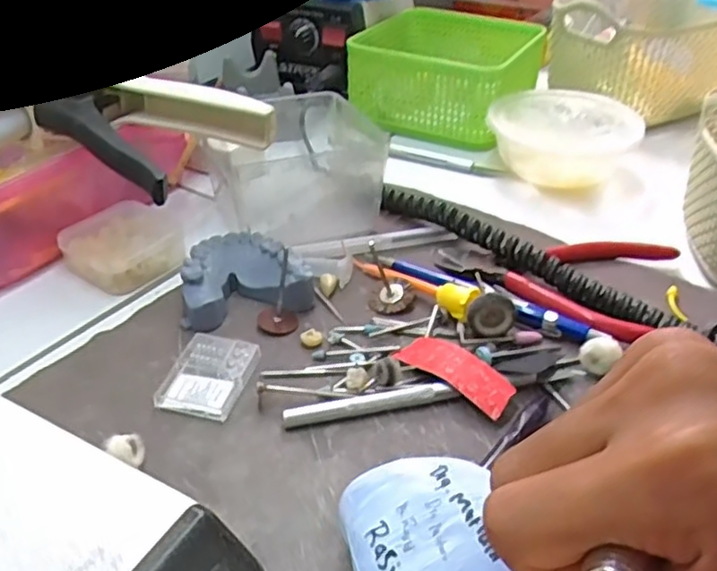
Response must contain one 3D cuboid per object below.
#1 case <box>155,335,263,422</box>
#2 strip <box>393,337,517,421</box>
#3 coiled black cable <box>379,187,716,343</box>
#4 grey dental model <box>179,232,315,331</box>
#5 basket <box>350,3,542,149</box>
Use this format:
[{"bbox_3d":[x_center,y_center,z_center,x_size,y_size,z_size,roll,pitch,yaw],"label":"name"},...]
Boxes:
[{"bbox_3d":[-0.068,0.041,0.311,0.036,0.008,0.046,11,37,12],"label":"case"},{"bbox_3d":[0.044,0.038,0.310,0.058,0.010,0.020,31,45,34],"label":"strip"},{"bbox_3d":[0.131,-0.011,0.376,0.269,0.020,0.063,28,44,31],"label":"coiled black cable"},{"bbox_3d":[-0.060,-0.006,0.360,0.065,0.023,0.054,-7,37,-12],"label":"grey dental model"},{"bbox_3d":[0.068,-0.178,0.566,0.140,0.059,0.136,18,39,21],"label":"basket"}]

